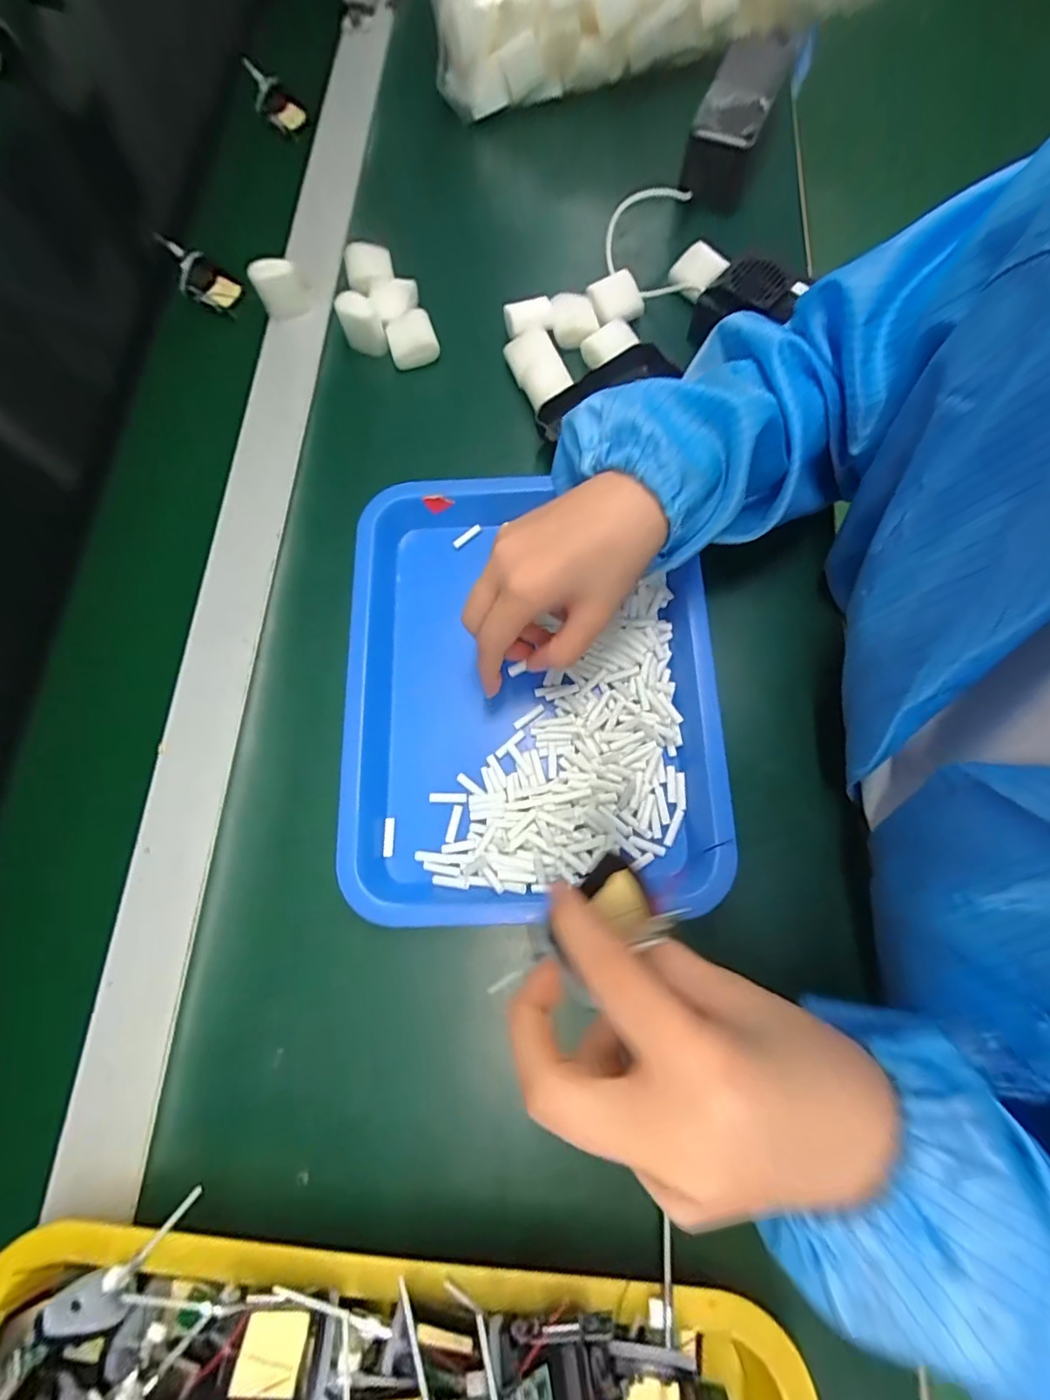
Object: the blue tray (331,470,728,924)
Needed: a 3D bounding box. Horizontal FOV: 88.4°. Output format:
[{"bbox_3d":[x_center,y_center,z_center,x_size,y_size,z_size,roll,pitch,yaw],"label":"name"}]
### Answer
[{"bbox_3d":[-0.003,-0.010,0.350,0.237,0.044,0.274,-2,74,0],"label":"blue tray"}]

